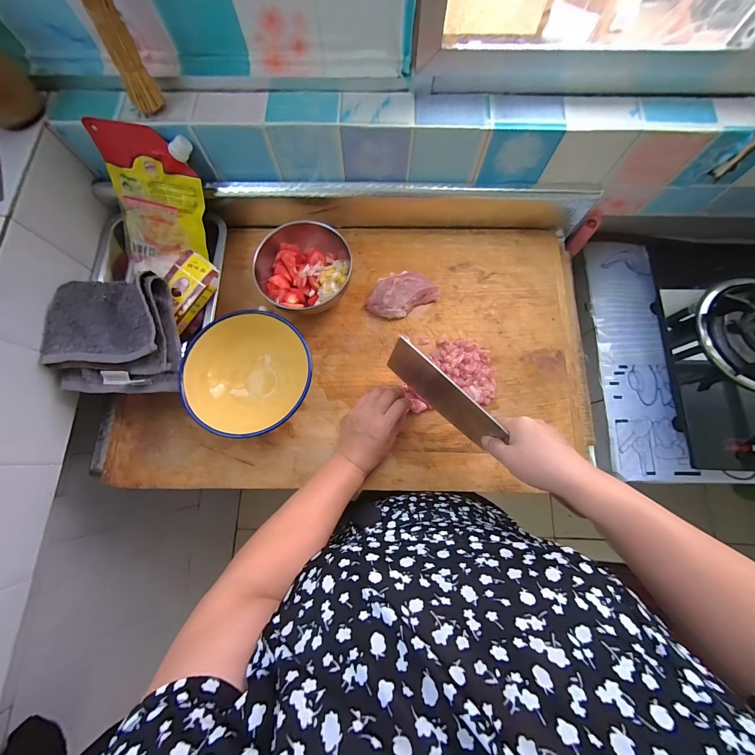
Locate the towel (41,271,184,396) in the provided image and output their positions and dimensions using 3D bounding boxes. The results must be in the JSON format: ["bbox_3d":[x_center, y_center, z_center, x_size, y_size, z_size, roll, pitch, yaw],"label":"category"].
[{"bbox_3d":[-0.364,-0.062,0.445,0.171,0.052,0.161,1,76,0],"label":"towel"}]

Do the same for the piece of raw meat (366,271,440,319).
[{"bbox_3d":[0.039,-0.139,0.525,0.113,0.037,0.065,-28,78,-7],"label":"piece of raw meat"}]

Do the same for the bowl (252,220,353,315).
[{"bbox_3d":[-0.117,-0.181,0.519,0.146,0.062,0.163,-12,76,-3],"label":"bowl"}]

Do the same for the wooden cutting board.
[{"bbox_3d":[-0.024,-0.075,0.511,0.736,0.065,0.501,3,76,1],"label":"wooden cutting board"}]

